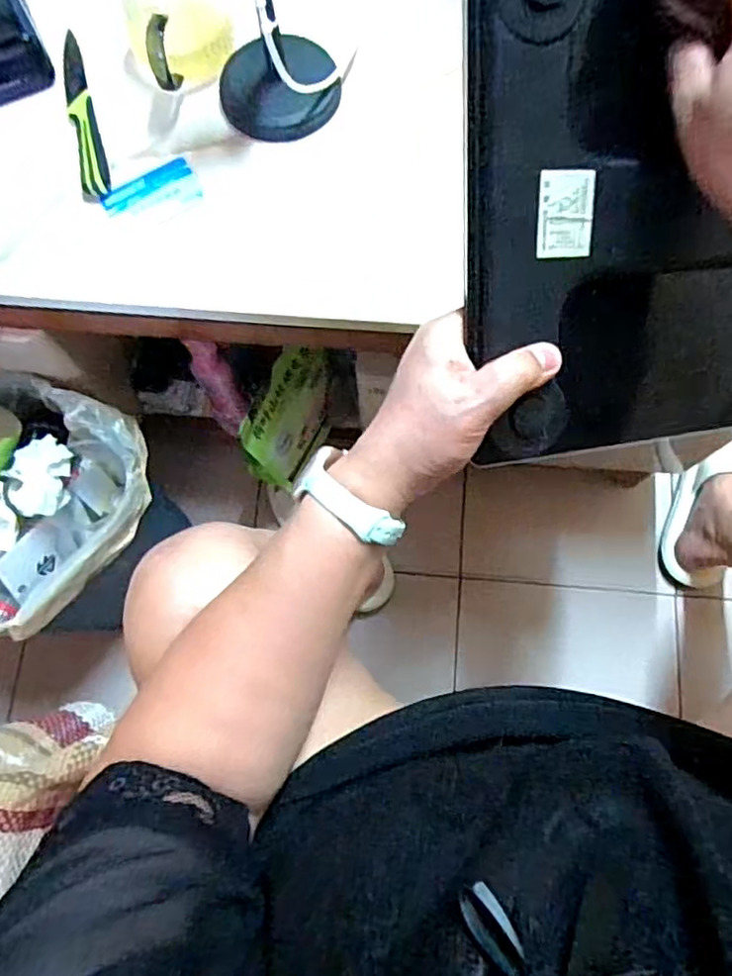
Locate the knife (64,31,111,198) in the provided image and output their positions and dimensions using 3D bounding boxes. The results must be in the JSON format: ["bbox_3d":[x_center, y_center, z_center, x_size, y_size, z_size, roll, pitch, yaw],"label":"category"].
[{"bbox_3d":[-0.258,-0.342,0.573,0.024,0.009,0.182,-16,75,-3],"label":"knife"}]

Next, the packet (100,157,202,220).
[{"bbox_3d":[-0.188,-0.259,0.562,0.084,0.008,0.055,-32,76,-7],"label":"packet"}]

